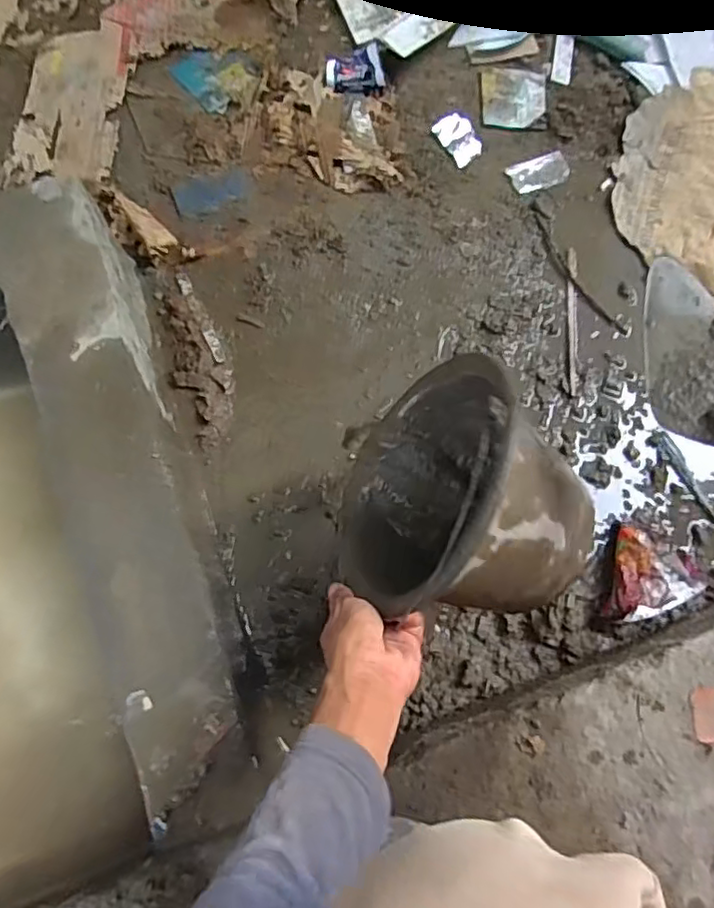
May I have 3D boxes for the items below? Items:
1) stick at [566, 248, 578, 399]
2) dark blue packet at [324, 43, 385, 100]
[{"bbox_3d":[0.321,-0.200,0.934,0.016,0.013,0.241,6,75,-1],"label":"stick"},{"bbox_3d":[-0.001,-0.587,0.969,0.089,0.028,0.064,-12,111,11],"label":"dark blue packet"}]

